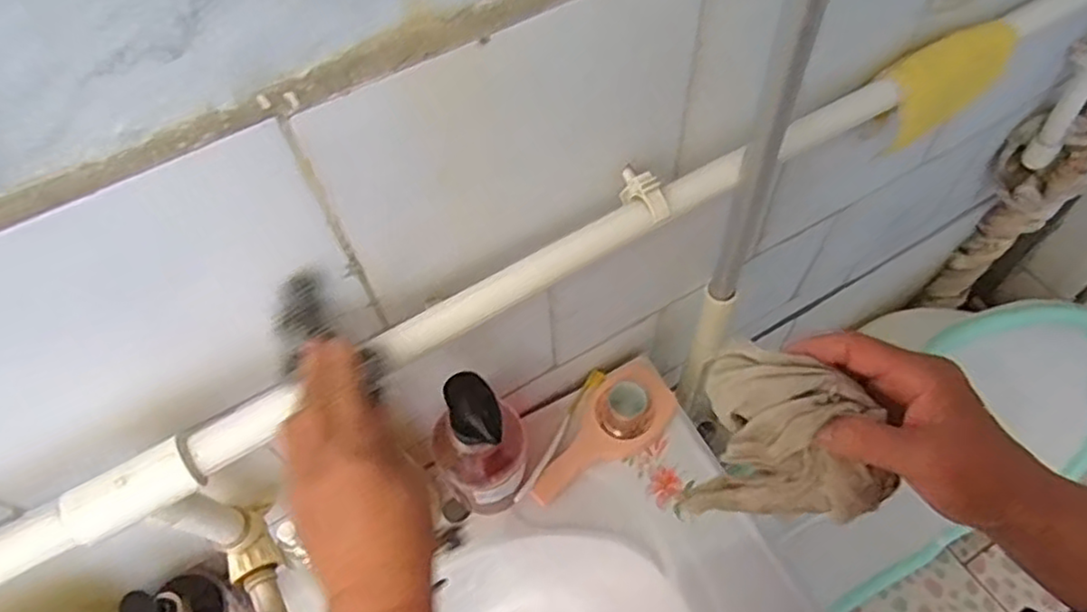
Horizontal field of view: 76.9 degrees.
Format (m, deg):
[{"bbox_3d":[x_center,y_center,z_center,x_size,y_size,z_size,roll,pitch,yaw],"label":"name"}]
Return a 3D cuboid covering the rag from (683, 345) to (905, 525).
[{"bbox_3d":[0.132,0.081,0.390,0.094,0.105,0.065,15,60,12],"label":"rag"}]

